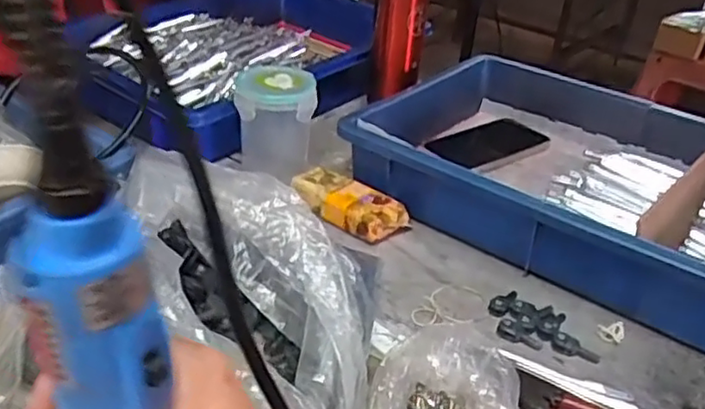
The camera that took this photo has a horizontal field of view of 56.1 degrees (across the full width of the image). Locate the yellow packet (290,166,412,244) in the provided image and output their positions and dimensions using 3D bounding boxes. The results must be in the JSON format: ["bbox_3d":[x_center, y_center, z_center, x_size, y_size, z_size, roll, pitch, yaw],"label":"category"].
[{"bbox_3d":[-0.005,0.000,0.627,0.109,0.029,0.049,24,37,27],"label":"yellow packet"}]

